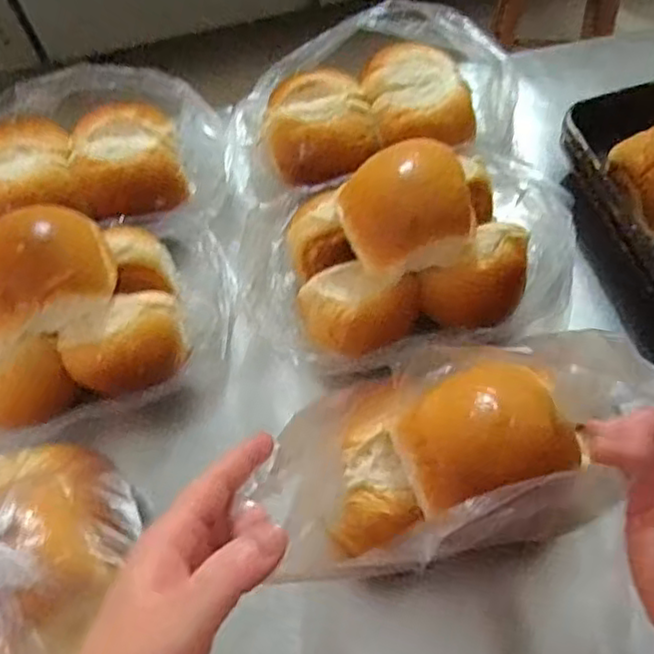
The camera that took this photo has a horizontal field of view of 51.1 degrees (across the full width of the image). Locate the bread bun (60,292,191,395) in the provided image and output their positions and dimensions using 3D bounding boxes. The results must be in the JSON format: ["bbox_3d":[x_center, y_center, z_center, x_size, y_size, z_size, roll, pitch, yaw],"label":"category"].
[{"bbox_3d":[-0.194,0.020,0.673,0.124,0.082,0.064,-33,65,-12],"label":"bread bun"}]

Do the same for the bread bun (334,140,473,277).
[{"bbox_3d":[0.074,-0.110,0.635,0.118,0.071,0.103,-21,63,-7],"label":"bread bun"}]

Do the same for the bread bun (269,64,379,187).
[{"bbox_3d":[-0.008,-0.221,0.766,0.129,0.066,0.097,-5,62,2],"label":"bread bun"}]

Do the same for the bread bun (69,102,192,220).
[{"bbox_3d":[-0.224,-0.190,0.762,0.116,0.067,0.128,-18,63,-5],"label":"bread bun"}]

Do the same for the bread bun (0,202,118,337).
[{"bbox_3d":[-0.257,-0.046,0.613,0.132,0.082,0.093,-36,66,-14],"label":"bread bun"}]

